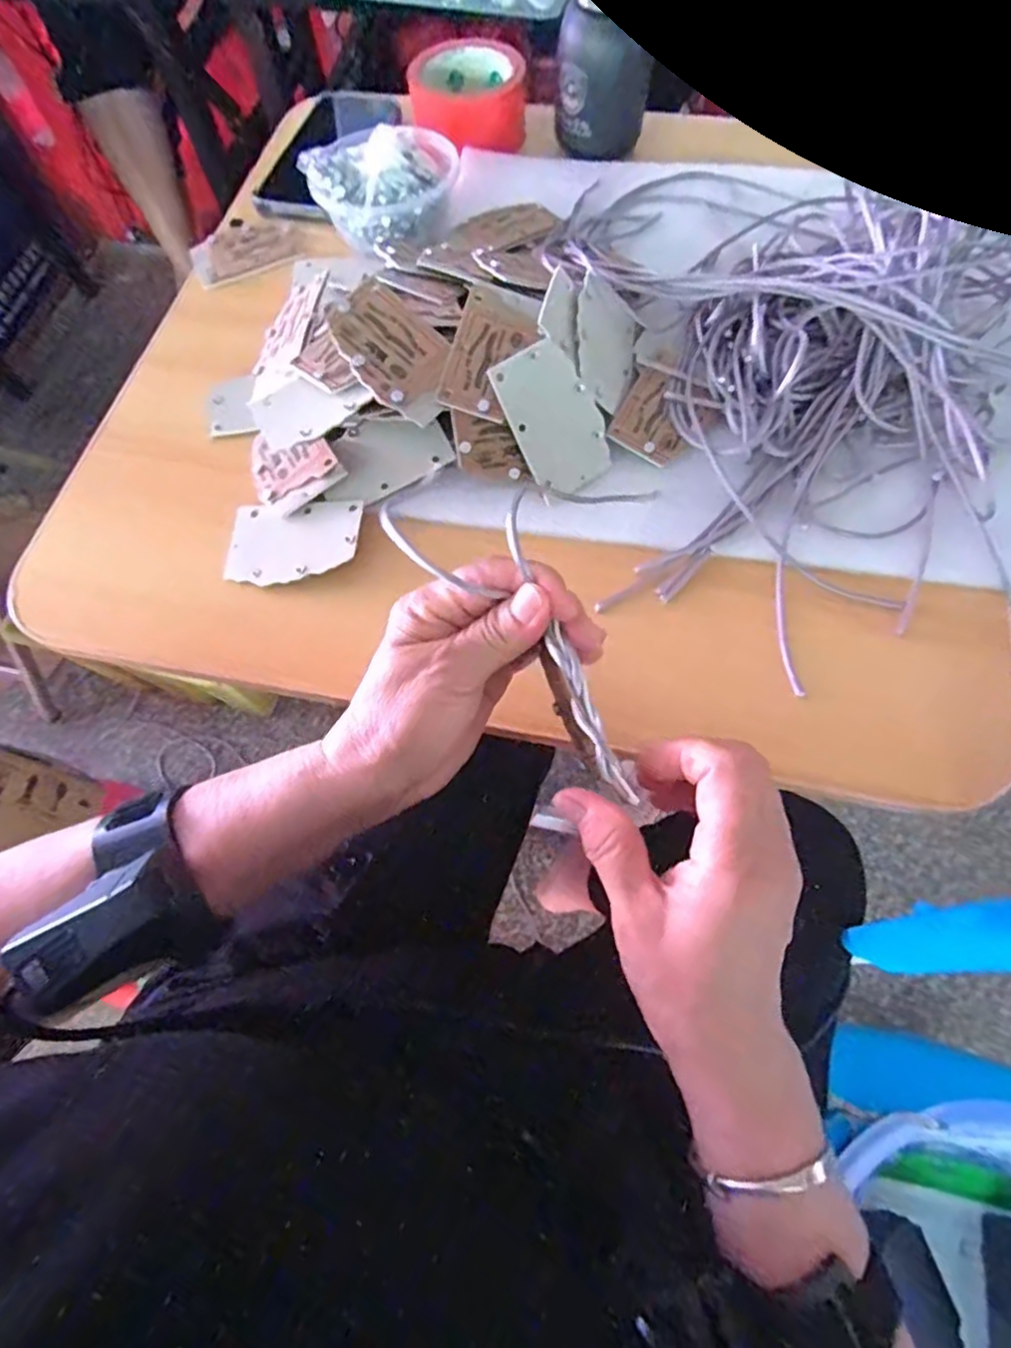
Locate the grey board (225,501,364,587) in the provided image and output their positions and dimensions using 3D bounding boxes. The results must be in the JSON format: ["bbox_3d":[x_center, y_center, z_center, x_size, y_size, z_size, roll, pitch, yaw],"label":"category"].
[{"bbox_3d":[-0.132,-0.081,0.395,0.085,0.004,0.052,-1,73,10],"label":"grey board"}]

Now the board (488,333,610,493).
[{"bbox_3d":[0.030,-0.154,0.386,0.054,0.084,0.005,-36,27,-8],"label":"board"}]

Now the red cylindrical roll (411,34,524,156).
[{"bbox_3d":[-0.032,-0.500,0.556,0.097,0.042,0.109,-6,67,0],"label":"red cylindrical roll"}]

